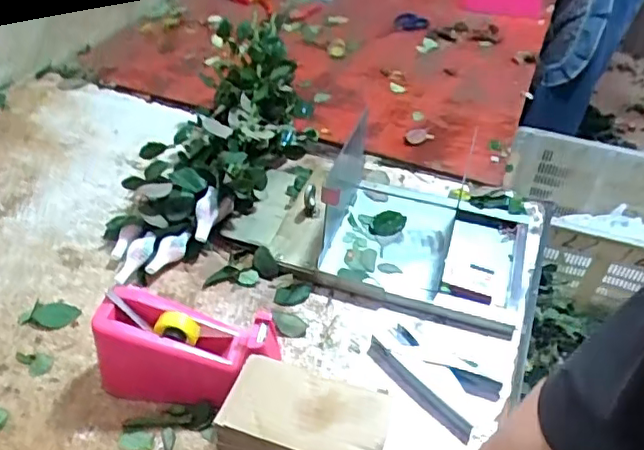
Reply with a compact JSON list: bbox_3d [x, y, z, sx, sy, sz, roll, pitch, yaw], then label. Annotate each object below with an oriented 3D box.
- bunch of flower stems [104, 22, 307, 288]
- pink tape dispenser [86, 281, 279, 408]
[{"bbox_3d":[-0.164,-0.182,0.999,0.232,0.115,0.671,6,42,5],"label":"bunch of flower stems"},{"bbox_3d":[-0.146,0.141,0.646,0.200,0.104,0.078,8,42,7],"label":"pink tape dispenser"}]

